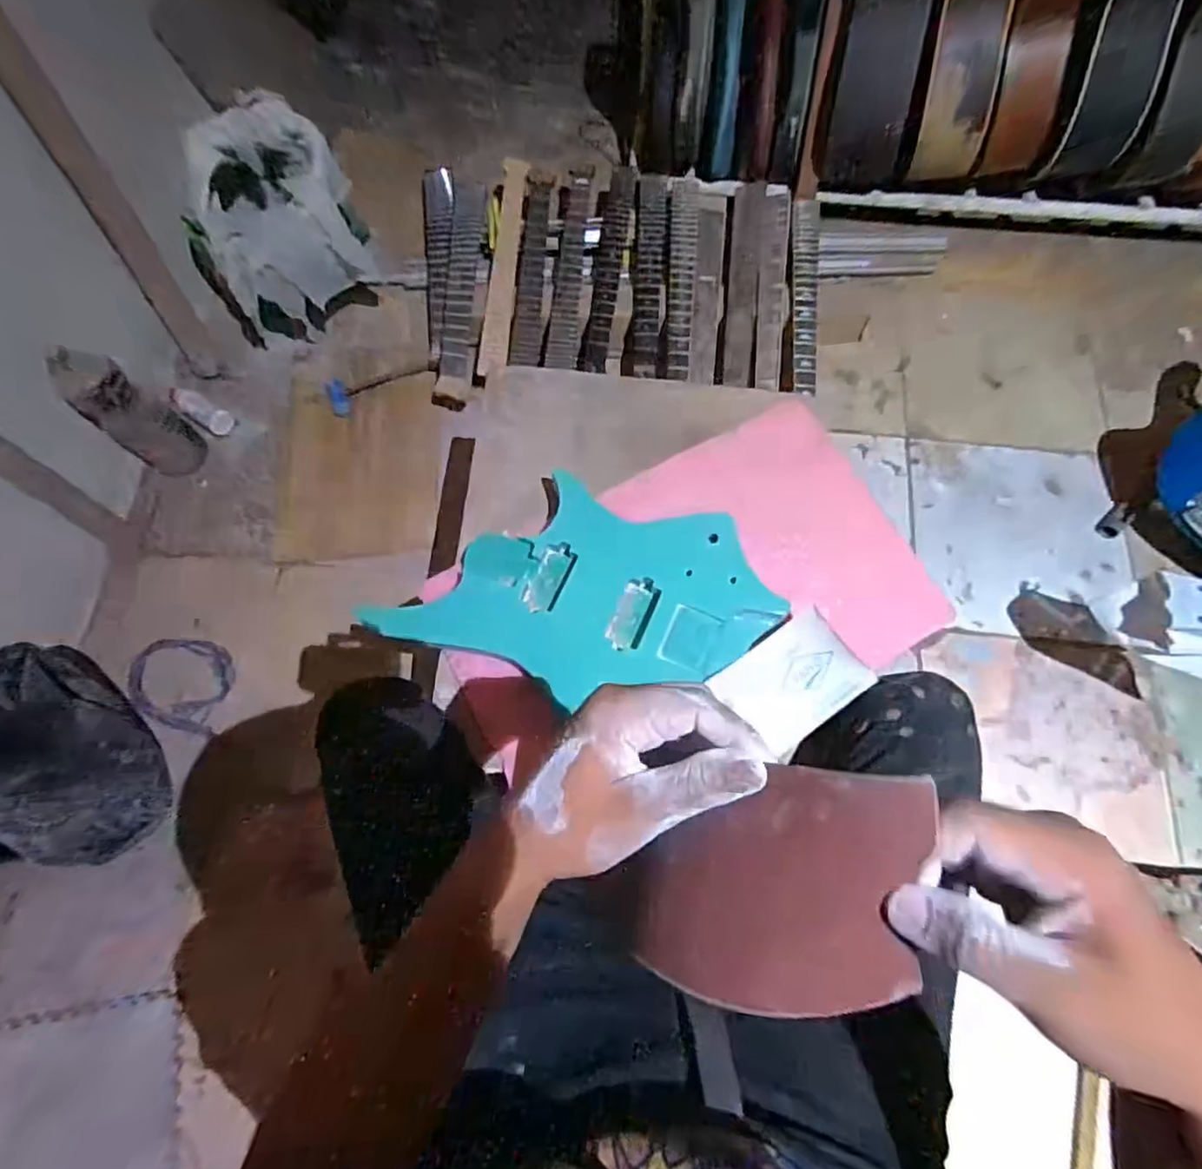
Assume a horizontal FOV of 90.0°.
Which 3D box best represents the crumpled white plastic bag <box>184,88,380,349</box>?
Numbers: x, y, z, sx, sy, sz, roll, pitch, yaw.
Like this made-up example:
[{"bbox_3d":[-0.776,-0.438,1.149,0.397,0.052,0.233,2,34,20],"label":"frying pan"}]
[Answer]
[{"bbox_3d":[-0.622,-0.674,1.170,0.318,0.317,0.243,-40,75,-11],"label":"crumpled white plastic bag"}]

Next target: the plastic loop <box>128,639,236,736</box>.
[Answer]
[{"bbox_3d":[-0.741,0.177,1.063,0.027,0.149,0.155,-5,68,40],"label":"plastic loop"}]

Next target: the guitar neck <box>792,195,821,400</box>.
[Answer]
[{"bbox_3d":[0.422,-0.599,1.238,0.054,0.027,0.483,5,72,3],"label":"guitar neck"}]

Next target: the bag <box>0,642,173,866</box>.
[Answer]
[{"bbox_3d":[-0.821,0.260,0.887,0.188,0.326,0.308,16,73,6],"label":"bag"}]

